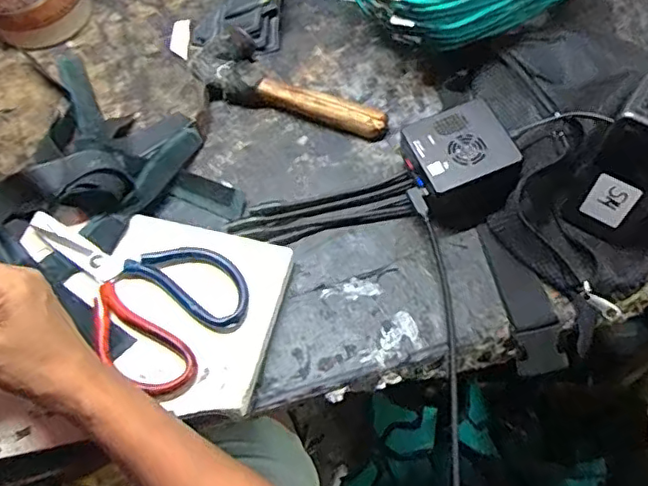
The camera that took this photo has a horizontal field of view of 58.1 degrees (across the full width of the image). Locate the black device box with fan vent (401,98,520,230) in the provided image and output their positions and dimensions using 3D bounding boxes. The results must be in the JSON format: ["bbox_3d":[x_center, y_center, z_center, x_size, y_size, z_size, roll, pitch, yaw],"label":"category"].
[{"bbox_3d":[0.112,-0.063,0.489,0.077,0.053,0.086,-16,62,-6],"label":"black device box with fan vent"}]

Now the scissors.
[{"bbox_3d":[-0.154,0.026,0.449,0.191,0.015,0.110,31,67,18],"label":"scissors"}]

